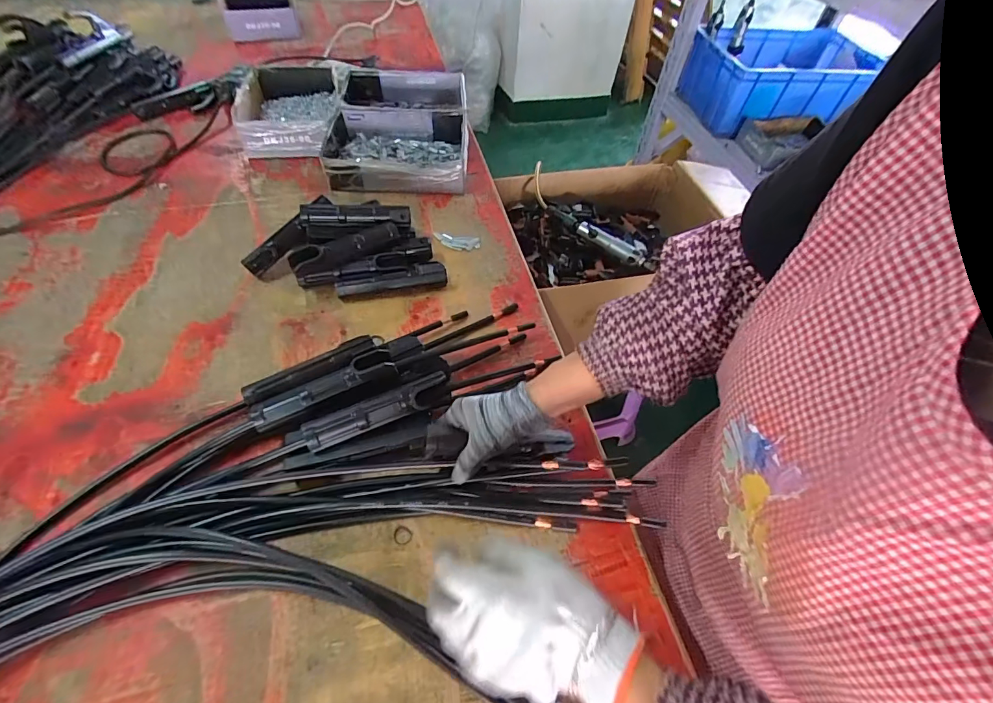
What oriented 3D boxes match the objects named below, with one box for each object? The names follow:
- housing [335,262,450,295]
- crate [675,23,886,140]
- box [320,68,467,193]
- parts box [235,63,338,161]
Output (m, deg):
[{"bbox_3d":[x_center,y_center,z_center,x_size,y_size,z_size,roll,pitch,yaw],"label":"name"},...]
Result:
[{"bbox_3d":[-0.149,-0.102,0.616,0.151,0.041,0.028,-9,54,-10],"label":"housing"},{"bbox_3d":[0.959,-0.906,1.452,0.582,0.201,0.381,-5,53,-8],"label":"crate"},{"bbox_3d":[-0.188,-0.442,0.856,0.252,0.066,0.378,-1,53,-4],"label":"box"},{"bbox_3d":[-0.417,-0.479,0.864,0.189,0.066,0.268,-9,54,-10],"label":"parts box"}]

